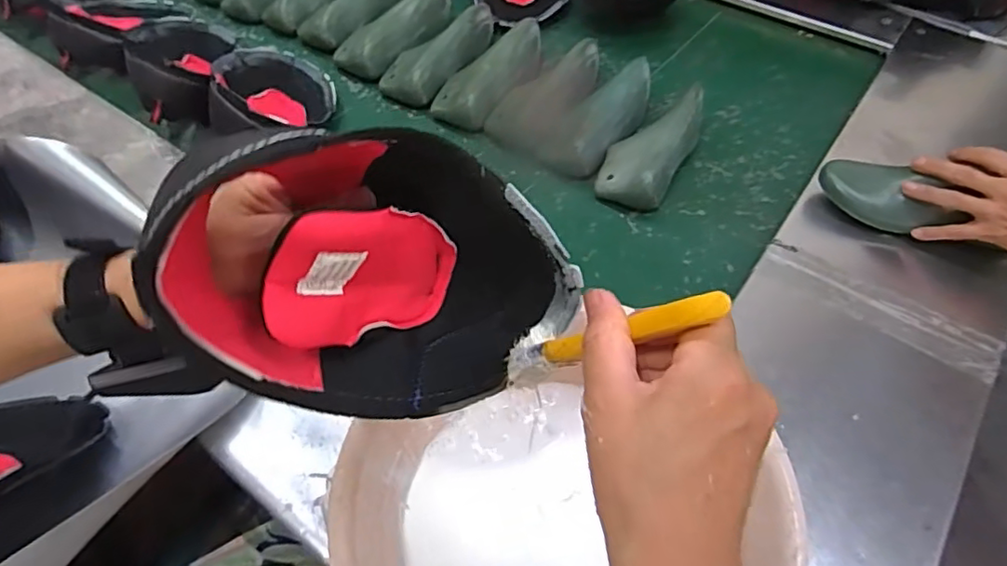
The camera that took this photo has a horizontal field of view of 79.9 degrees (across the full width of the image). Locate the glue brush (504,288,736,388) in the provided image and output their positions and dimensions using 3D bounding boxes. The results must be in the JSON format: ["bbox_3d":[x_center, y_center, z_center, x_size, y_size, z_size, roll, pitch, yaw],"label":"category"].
[{"bbox_3d":[0.045,0.029,0.293,0.013,0.144,0.016,38,55,-20],"label":"glue brush"}]

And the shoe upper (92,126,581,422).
[{"bbox_3d":[-0.057,-0.008,0.320,0.090,0.236,0.143,38,107,41],"label":"shoe upper"}]

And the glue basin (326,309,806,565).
[{"bbox_3d":[0.037,0.177,0.435,0.283,0.107,0.249,-23,58,-16],"label":"glue basin"}]

